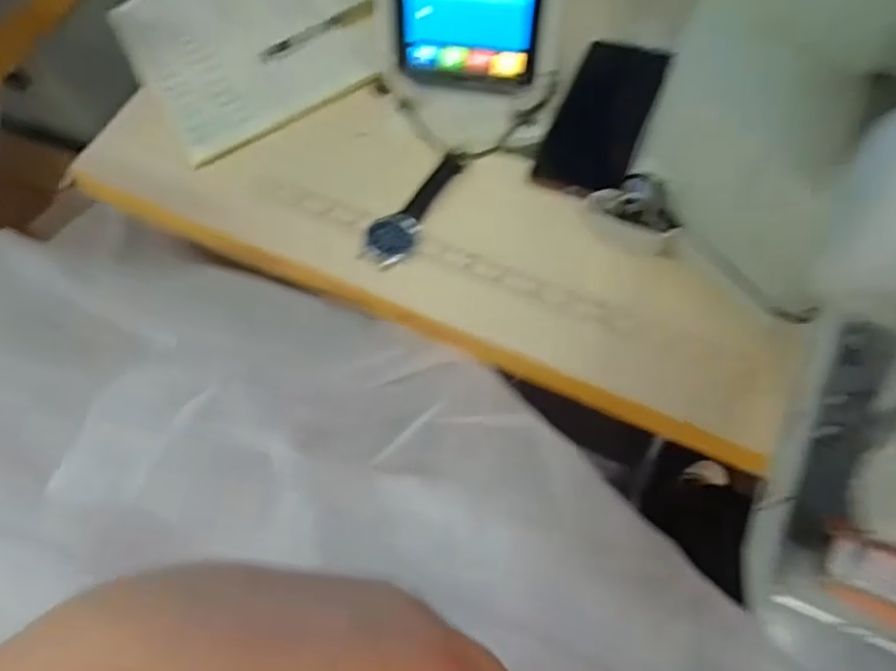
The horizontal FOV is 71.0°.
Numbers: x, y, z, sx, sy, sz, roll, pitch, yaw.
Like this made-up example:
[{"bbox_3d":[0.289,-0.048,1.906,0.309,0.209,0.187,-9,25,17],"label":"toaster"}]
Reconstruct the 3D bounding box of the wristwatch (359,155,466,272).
[{"bbox_3d":[-0.028,-0.102,0.491,0.035,0.007,0.113,25,67,15],"label":"wristwatch"}]

